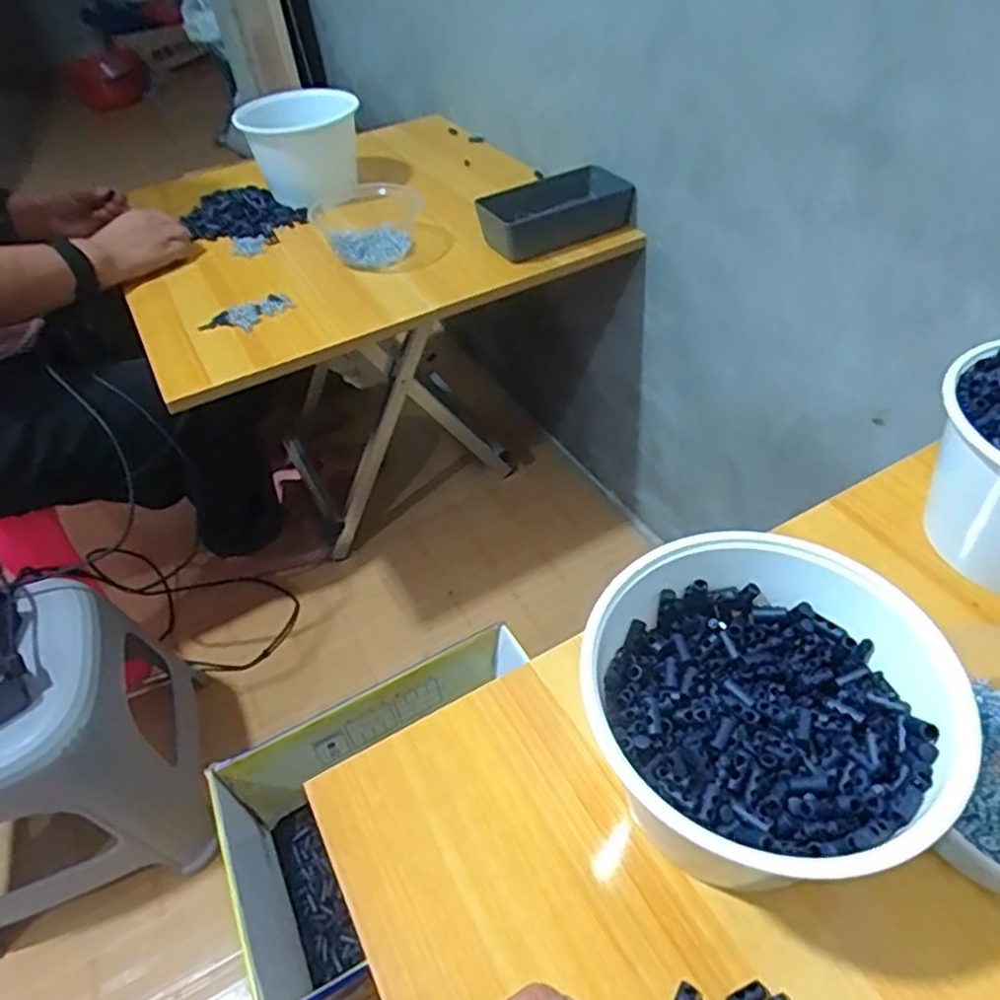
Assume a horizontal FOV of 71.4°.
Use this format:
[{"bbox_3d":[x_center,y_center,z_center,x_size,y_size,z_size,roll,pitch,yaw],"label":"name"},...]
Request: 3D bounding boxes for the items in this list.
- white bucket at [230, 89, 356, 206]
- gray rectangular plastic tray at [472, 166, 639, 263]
[{"bbox_3d":[-0.279,-0.494,0.979,0.145,0.123,0.147,-3,46,3],"label":"white bucket"},{"bbox_3d":[0.064,-0.359,0.875,0.183,0.053,0.110,-20,48,-13],"label":"gray rectangular plastic tray"}]

